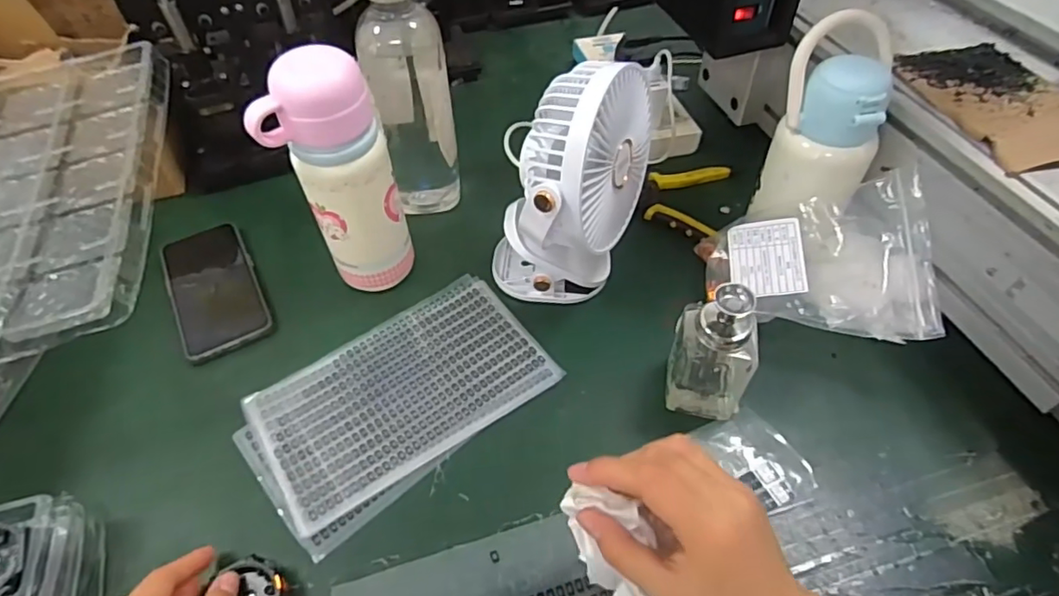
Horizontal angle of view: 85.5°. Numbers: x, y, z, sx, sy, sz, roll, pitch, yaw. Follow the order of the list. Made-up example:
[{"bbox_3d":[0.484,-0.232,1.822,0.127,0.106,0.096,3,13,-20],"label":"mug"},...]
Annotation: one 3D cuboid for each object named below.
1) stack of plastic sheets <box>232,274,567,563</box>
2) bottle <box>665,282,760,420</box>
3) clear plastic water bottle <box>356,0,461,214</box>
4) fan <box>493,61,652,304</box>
[{"bbox_3d":[-0.105,0.077,0.469,0.235,0.006,0.144,-33,58,-24],"label":"stack of plastic sheets"},{"bbox_3d":[0.138,0.041,0.422,0.063,0.120,0.043,18,53,15],"label":"bottle"},{"bbox_3d":[-0.109,-0.185,0.530,0.073,0.210,0.062,-9,51,-7],"label":"clear plastic water bottle"},{"bbox_3d":[0.028,-0.097,0.486,0.107,0.195,0.142,27,56,21],"label":"fan"}]

